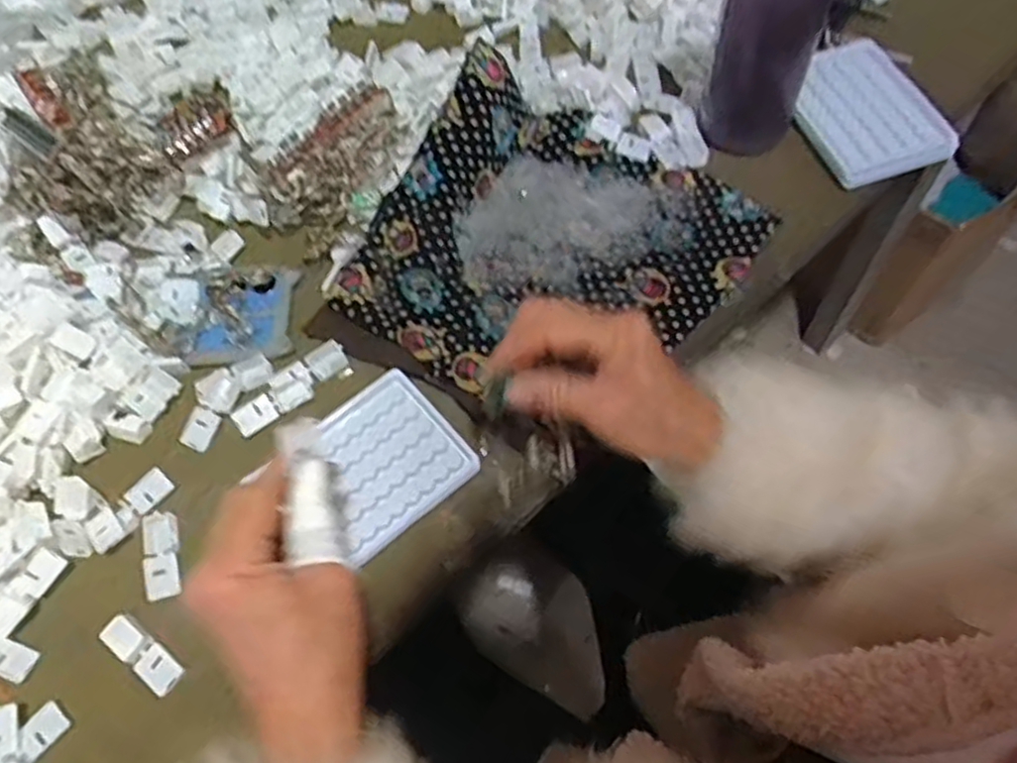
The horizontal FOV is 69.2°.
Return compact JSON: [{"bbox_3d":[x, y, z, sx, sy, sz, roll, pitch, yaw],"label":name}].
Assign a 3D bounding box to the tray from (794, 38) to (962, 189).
[{"bbox_3d":[0.286,-0.218,0.591,0.098,0.023,0.135,-13,62,-2],"label":"tray"}]

